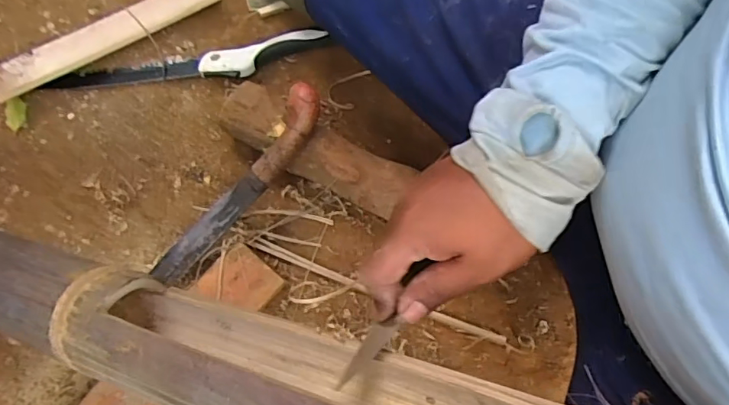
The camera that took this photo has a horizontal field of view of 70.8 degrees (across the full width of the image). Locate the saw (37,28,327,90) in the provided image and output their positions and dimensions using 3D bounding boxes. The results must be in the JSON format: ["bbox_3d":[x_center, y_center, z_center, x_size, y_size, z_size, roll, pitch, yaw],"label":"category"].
[{"bbox_3d":[-0.256,-0.200,0.757,0.405,0.023,0.056,-14,77,-1],"label":"saw"}]

